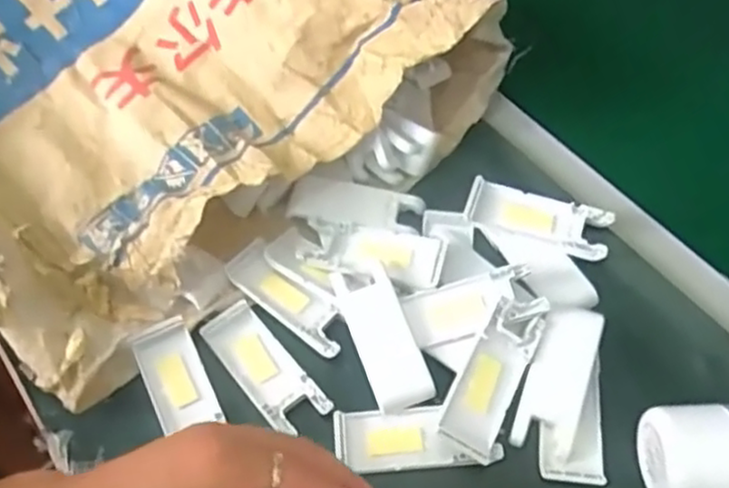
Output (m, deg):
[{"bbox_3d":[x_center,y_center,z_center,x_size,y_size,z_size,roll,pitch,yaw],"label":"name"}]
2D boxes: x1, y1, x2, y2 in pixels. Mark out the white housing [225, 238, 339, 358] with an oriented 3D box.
[{"bbox_3d":[-0.053,0.040,0.492,0.100,0.019,0.033,38,67,22],"label":"white housing"}]

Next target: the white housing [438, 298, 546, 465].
[{"bbox_3d":[0.082,0.080,0.445,0.040,0.017,0.105,23,62,15],"label":"white housing"}]

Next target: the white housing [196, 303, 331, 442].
[{"bbox_3d":[-0.068,0.085,0.473,0.039,0.011,0.101,-36,64,-18],"label":"white housing"}]

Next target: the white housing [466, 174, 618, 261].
[{"bbox_3d":[0.128,-0.019,0.515,0.102,0.015,0.041,18,61,13],"label":"white housing"}]

